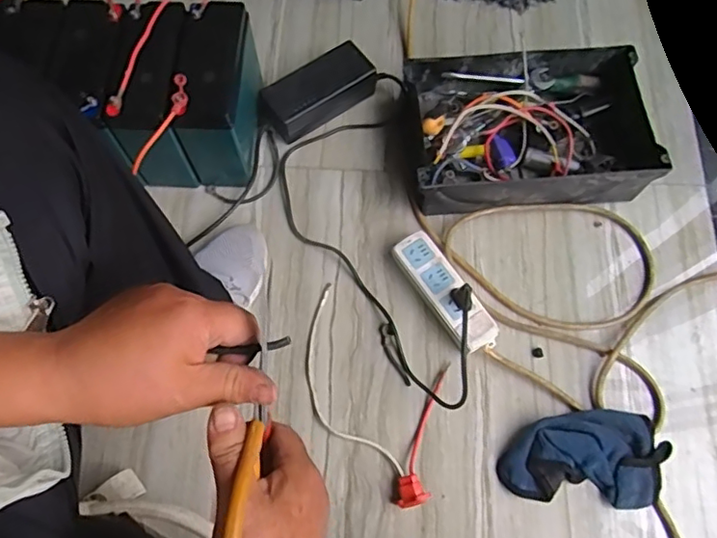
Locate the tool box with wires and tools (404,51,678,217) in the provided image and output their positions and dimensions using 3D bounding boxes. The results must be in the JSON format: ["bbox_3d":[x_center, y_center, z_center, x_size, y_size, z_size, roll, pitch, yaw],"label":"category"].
[{"bbox_3d":[0.236,-0.198,0.807,0.320,0.086,0.216,-5,69,-2],"label":"tool box with wires and tools"}]

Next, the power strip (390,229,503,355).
[{"bbox_3d":[0.113,0.029,0.745,0.057,0.035,0.182,-31,72,-11],"label":"power strip"}]

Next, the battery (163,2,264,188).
[{"bbox_3d":[-0.194,-0.227,0.768,0.095,0.191,0.174,0,69,0],"label":"battery"}]

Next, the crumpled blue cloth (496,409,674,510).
[{"bbox_3d":[0.270,0.224,0.678,0.189,0.028,0.107,4,69,2],"label":"crumpled blue cloth"}]

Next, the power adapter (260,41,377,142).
[{"bbox_3d":[-0.060,-0.265,0.842,0.169,0.063,0.074,-36,73,-13],"label":"power adapter"}]

